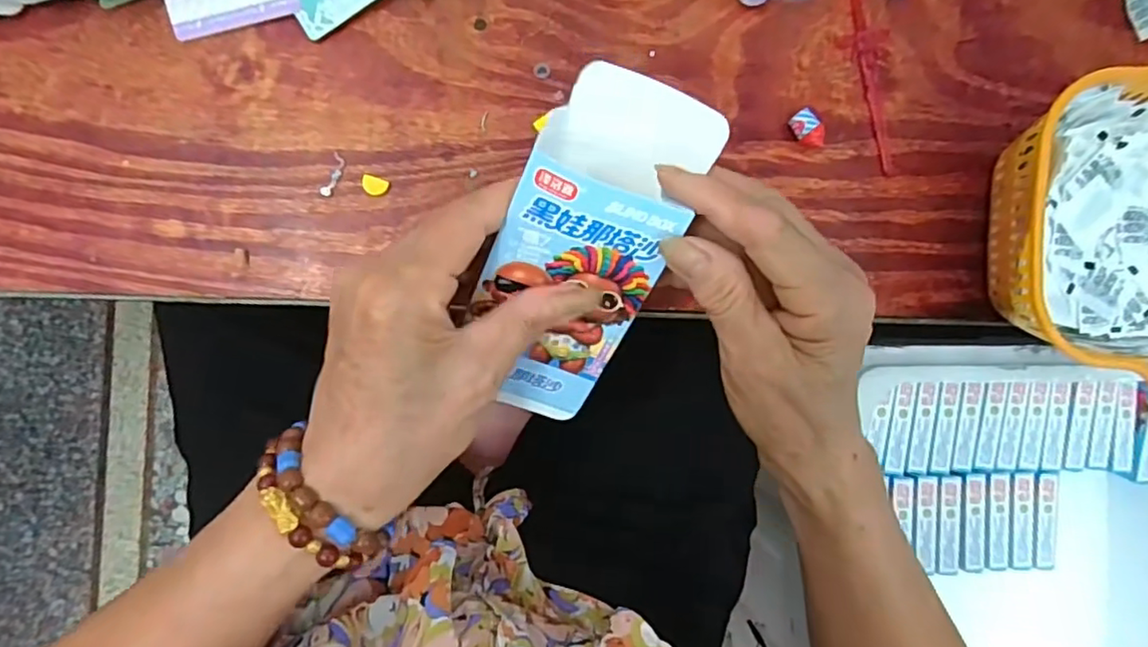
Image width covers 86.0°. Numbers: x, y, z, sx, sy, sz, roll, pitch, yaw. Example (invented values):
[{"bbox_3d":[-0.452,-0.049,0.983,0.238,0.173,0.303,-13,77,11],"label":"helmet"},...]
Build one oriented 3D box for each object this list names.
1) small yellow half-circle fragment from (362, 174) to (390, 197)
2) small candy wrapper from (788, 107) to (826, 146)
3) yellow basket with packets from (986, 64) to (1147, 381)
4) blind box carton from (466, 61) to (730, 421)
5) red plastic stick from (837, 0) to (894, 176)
[{"bbox_3d":[-0.100,-0.069,0.309,0.013,0.004,0.009,17,90,-5],"label":"small yellow half-circle fragment"},{"bbox_3d":[0.122,-0.101,0.323,0.011,0.013,0.020,-40,94,-3],"label":"small candy wrapper"},{"bbox_3d":[0.270,-0.047,0.309,0.136,0.064,0.143,-3,91,-5],"label":"yellow basket with packets"},{"bbox_3d":[0.002,-0.020,0.248,0.068,0.026,0.149,16,118,-5],"label":"blind box carton"},{"bbox_3d":[0.158,-0.131,0.330,0.024,0.004,0.100,-8,92,-5],"label":"red plastic stick"}]

